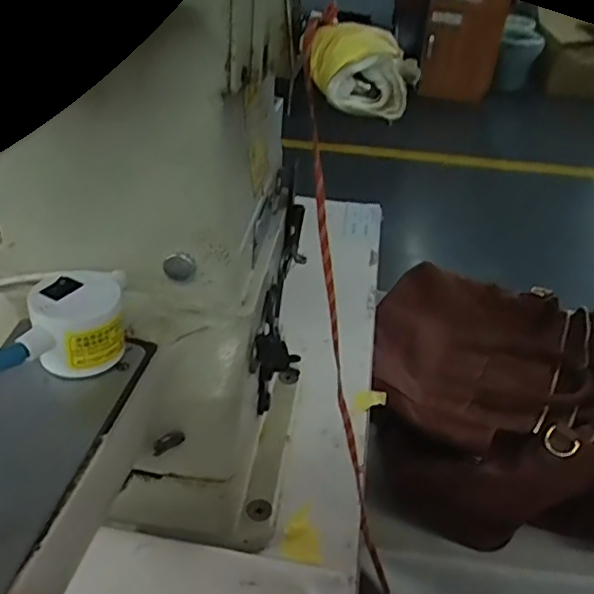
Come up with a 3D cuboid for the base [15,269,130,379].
[{"bbox_3d":[-0.091,0.013,0.264,0.035,0.034,0.037,0,36,-6],"label":"base"}]

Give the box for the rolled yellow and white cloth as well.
[{"bbox_3d":[0.026,-0.091,0.248,0.042,0.027,0.029,9,36,7],"label":"rolled yellow and white cloth"}]

